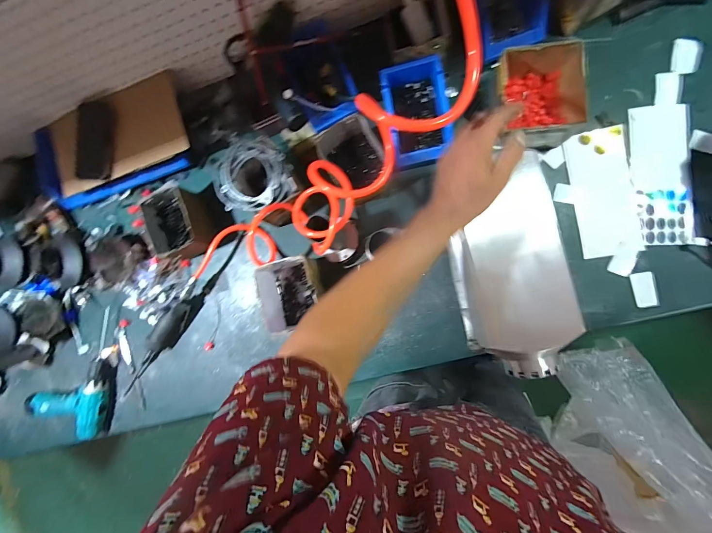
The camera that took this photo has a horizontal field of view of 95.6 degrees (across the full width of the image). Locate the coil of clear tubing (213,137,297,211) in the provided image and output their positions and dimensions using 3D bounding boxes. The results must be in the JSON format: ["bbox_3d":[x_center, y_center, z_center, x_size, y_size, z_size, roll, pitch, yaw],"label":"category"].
[{"bbox_3d":[-0.207,-0.183,0.641,0.153,0.023,0.147,0,88,10],"label":"coil of clear tubing"}]

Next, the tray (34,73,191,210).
[{"bbox_3d":[-0.560,-0.272,0.733,0.396,0.080,0.181,-16,86,9],"label":"tray"}]

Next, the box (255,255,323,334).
[{"bbox_3d":[-0.124,0.056,0.683,0.121,0.106,0.142,-16,86,9],"label":"box"}]

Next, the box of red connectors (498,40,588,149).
[{"bbox_3d":[0.326,-0.309,0.598,0.129,0.091,0.154,-4,88,10],"label":"box of red connectors"}]

